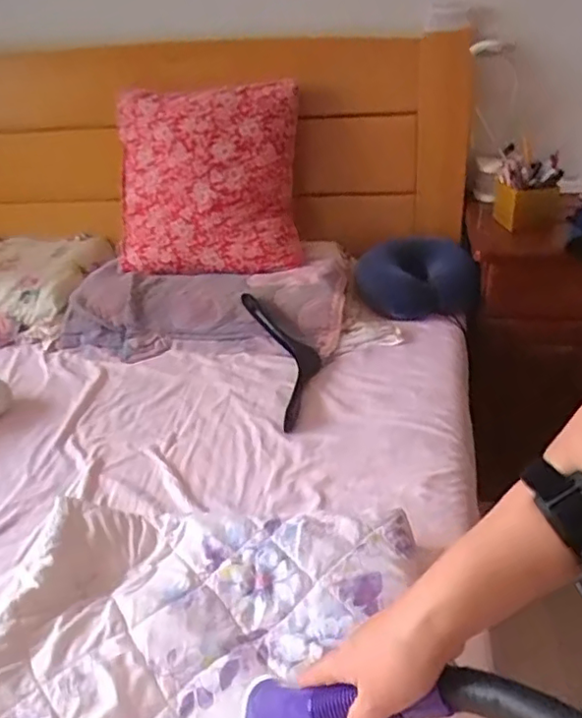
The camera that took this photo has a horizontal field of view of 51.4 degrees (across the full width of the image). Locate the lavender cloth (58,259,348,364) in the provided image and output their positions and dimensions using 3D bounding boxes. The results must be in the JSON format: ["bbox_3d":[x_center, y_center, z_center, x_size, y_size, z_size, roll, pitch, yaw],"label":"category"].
[{"bbox_3d":[-0.206,-0.133,1.470,0.667,0.120,0.309,3,33,12],"label":"lavender cloth"}]

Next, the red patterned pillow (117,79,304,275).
[{"bbox_3d":[-0.238,-0.459,1.560,0.507,0.471,0.112,2,3,21],"label":"red patterned pillow"}]

